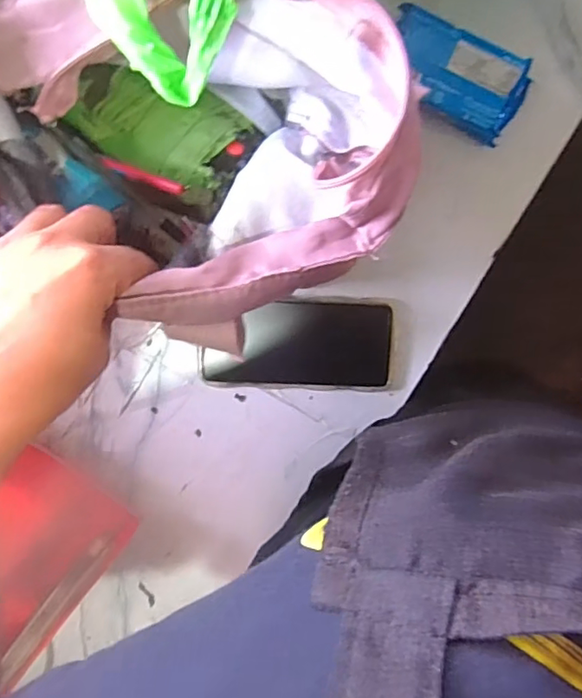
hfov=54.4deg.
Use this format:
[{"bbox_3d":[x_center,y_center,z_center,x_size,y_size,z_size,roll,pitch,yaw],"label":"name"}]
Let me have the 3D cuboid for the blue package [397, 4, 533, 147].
[{"bbox_3d":[0.132,-0.218,0.455,0.117,0.019,0.065,25,97,-5],"label":"blue package"}]

